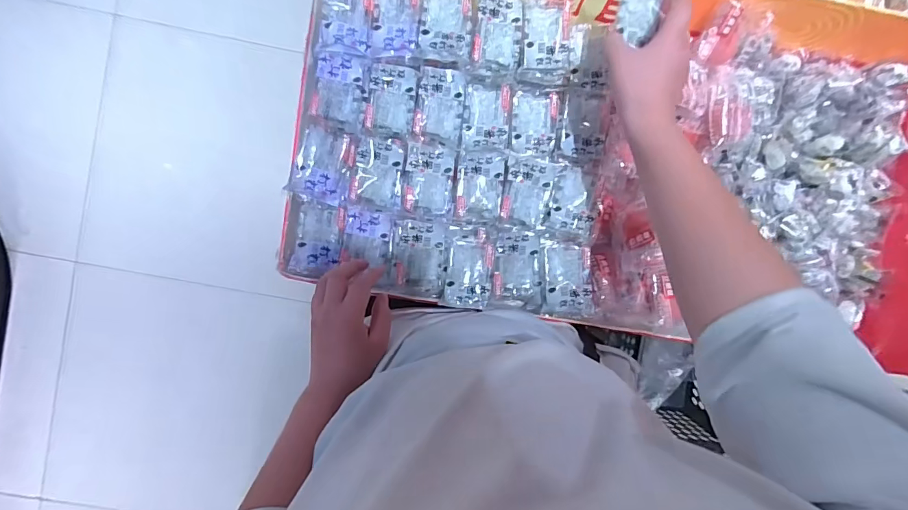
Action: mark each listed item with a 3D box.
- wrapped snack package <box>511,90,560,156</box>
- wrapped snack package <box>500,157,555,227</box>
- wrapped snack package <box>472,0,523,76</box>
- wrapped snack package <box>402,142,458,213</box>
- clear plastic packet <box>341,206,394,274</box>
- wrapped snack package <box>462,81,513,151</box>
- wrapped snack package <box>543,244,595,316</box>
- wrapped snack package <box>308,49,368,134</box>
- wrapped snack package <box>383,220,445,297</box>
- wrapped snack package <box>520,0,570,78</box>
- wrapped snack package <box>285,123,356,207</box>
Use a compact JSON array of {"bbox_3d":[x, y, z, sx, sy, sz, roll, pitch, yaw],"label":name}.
[{"bbox_3d":[0.108,-0.178,0.580,0.060,0.011,0.084,4,92,-3],"label":"wrapped snack package"},{"bbox_3d":[0.098,-0.084,0.578,0.062,0.014,0.084,9,92,-3],"label":"wrapped snack package"},{"bbox_3d":[0.056,-0.285,0.552,0.061,0.016,0.092,2,92,-3],"label":"wrapped snack package"},{"bbox_3d":[-0.033,-0.101,0.577,0.065,0.013,0.092,5,92,-3],"label":"wrapped snack package"},{"bbox_3d":[-0.116,-0.024,0.589,0.068,0.014,0.073,10,92,-3],"label":"clear plastic packet"},{"bbox_3d":[0.046,-0.186,0.579,0.064,0.013,0.087,5,92,-3],"label":"wrapped snack package"},{"bbox_3d":[0.154,0.034,0.579,0.063,0.015,0.094,-5,93,-3],"label":"wrapped snack package"},{"bbox_3d":[-0.150,-0.215,0.566,0.067,0.023,0.098,8,92,-3],"label":"wrapped snack package"},{"bbox_3d":[-0.050,0.005,0.583,0.076,0.032,0.099,7,92,-3],"label":"wrapped snack package"},{"bbox_3d":[0.119,-0.283,0.554,0.060,0.018,0.099,1,92,-3],"label":"wrapped snack package"},{"bbox_3d":[-0.172,-0.120,0.571,0.071,0.022,0.092,17,91,-3],"label":"wrapped snack package"}]

